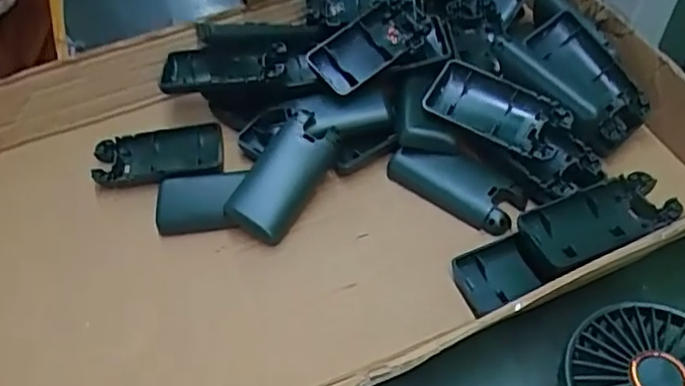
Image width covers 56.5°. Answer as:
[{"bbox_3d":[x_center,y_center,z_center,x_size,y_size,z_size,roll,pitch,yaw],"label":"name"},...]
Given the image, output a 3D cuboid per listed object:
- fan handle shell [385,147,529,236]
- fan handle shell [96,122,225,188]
[{"bbox_3d":[0.076,-0.004,0.441,0.091,0.021,0.041,30,58,23],"label":"fan handle shell"},{"bbox_3d":[-0.136,-0.026,0.475,0.092,0.015,0.053,-5,51,-3],"label":"fan handle shell"}]

